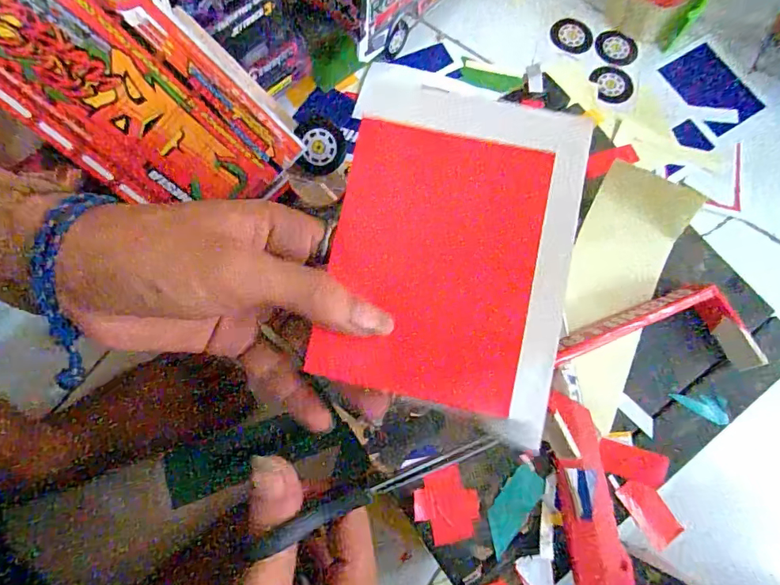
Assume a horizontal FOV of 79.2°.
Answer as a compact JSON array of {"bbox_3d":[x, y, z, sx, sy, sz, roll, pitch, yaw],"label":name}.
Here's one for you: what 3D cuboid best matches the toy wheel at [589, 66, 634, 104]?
[{"bbox_3d":[0.287,-0.269,0.607,0.055,0.006,0.055,0,74,-1],"label":"toy wheel"}]

